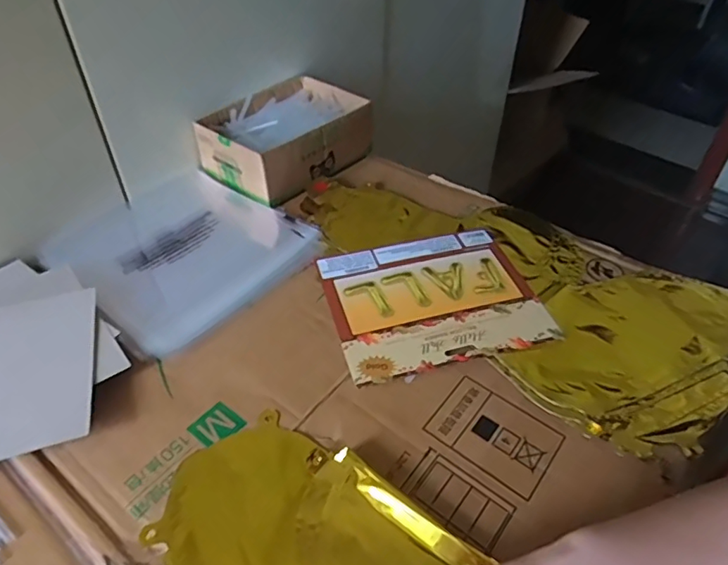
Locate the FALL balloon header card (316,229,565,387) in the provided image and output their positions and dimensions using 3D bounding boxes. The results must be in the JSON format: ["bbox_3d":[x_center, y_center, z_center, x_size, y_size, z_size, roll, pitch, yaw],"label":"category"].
[{"bbox_3d":[0.063,0.012,0.515,0.188,0.006,0.161,-10,45,-12],"label":"FALL balloon header card"}]

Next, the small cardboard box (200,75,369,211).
[{"bbox_3d":[-0.094,-0.183,0.671,0.132,0.064,0.187,33,52,28],"label":"small cardboard box"}]

